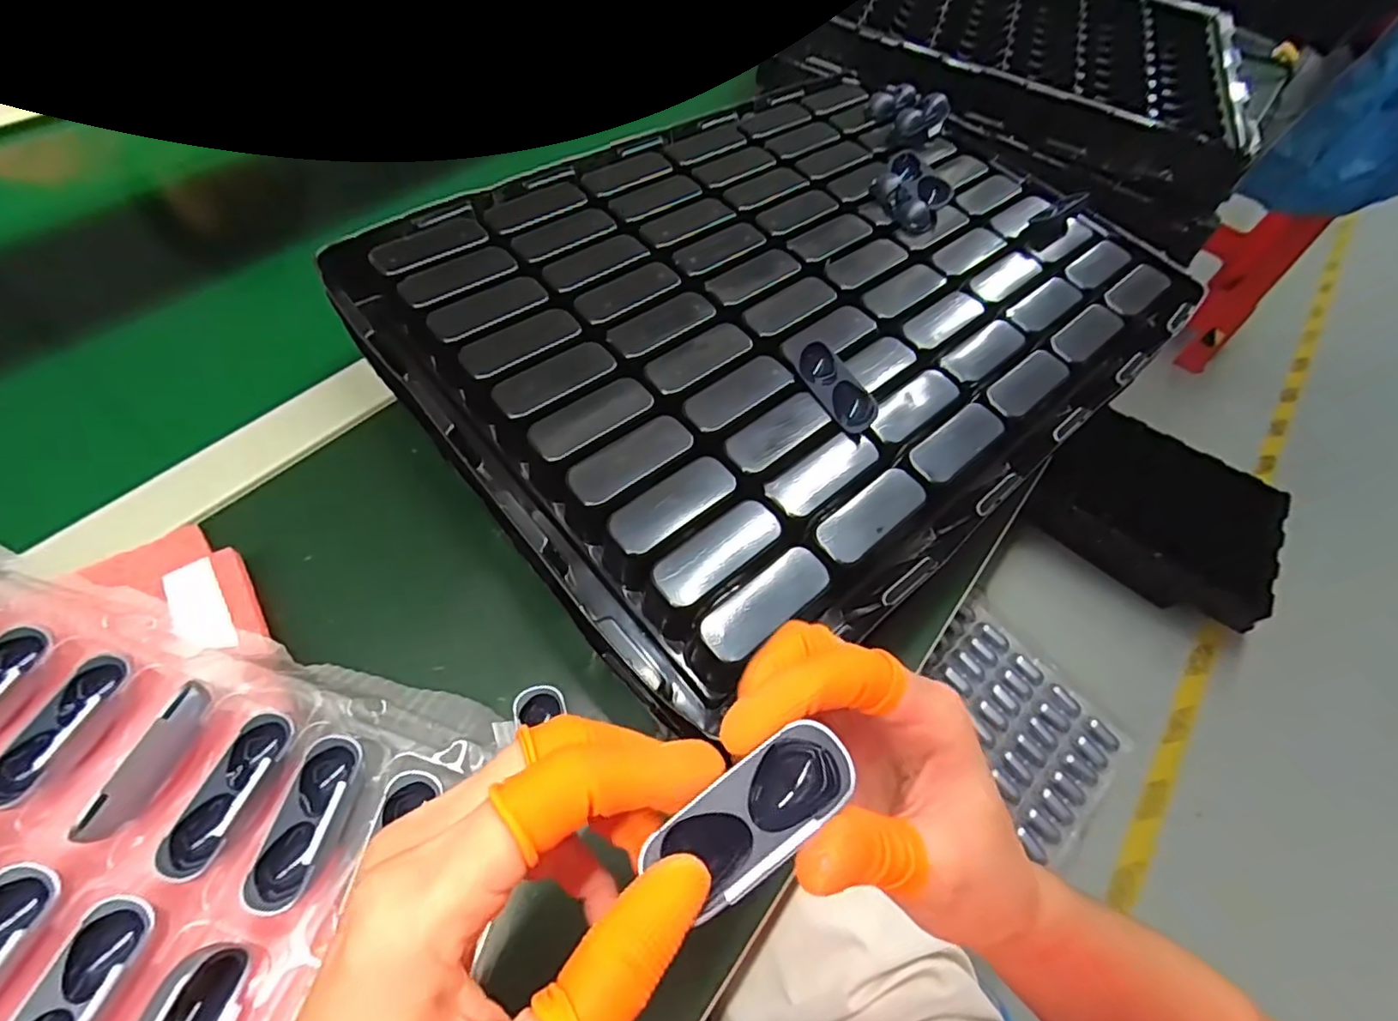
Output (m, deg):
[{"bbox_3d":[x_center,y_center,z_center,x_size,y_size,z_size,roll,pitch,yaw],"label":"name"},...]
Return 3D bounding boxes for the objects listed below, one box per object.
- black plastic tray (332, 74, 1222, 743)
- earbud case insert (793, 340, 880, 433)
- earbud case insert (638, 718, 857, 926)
[{"bbox_3d":[0.067,-0.139,0.387,0.476,0.056,0.350,-34,68,-24],"label":"black plastic tray"},{"bbox_3d":[0.071,-0.065,0.316,0.022,0.009,0.056,-47,68,23],"label":"earbud case insert"},{"bbox_3d":[0.015,0.078,0.154,0.053,0.008,0.024,-33,65,-11],"label":"earbud case insert"}]

